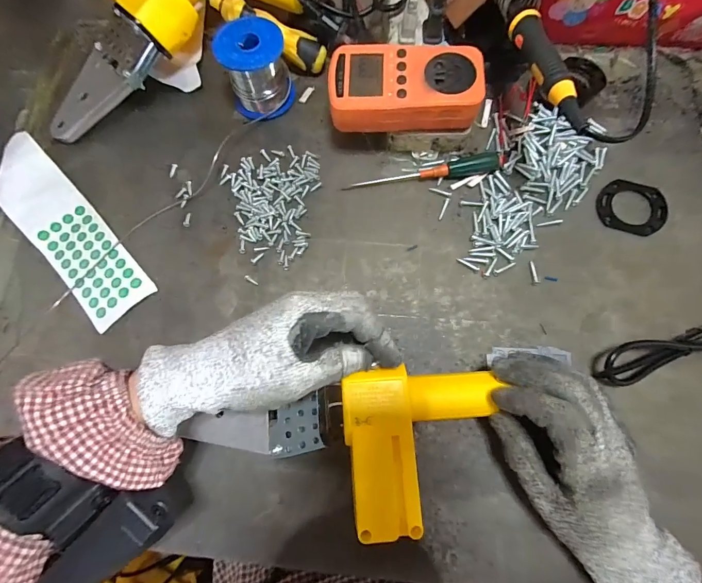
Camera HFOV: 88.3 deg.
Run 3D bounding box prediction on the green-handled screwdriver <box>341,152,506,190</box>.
[{"bbox_3d":[0.072,-0.112,0.342,0.154,0.017,0.016,-10,76,-1],"label":"green-handled screwdriver"}]

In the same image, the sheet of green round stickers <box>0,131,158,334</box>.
[{"bbox_3d":[-0.269,-0.058,0.338,0.060,0.020,0.203,-42,78,-8],"label":"sheet of green round stickers"}]

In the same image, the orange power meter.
[{"bbox_3d":[0.046,-0.177,0.315,0.125,0.034,0.065,-4,76,1],"label":"orange power meter"}]

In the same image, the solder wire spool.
[{"bbox_3d":[-0.092,-0.216,0.354,0.061,0.060,0.061,0,76,2],"label":"solder wire spool"}]

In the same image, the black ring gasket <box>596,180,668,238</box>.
[{"bbox_3d":[0.261,-0.080,0.335,0.058,0.006,0.053,21,77,7],"label":"black ring gasket"}]

